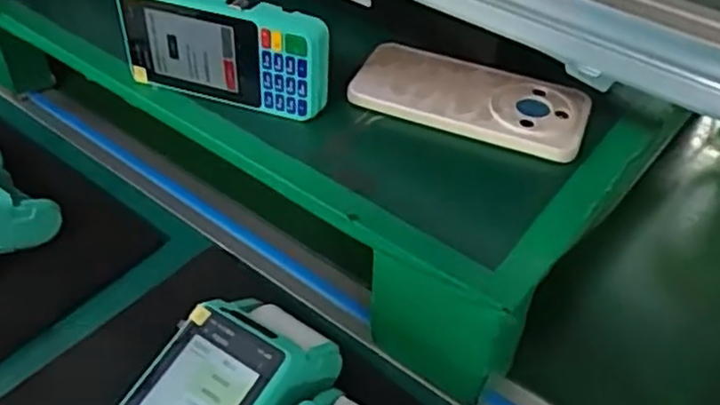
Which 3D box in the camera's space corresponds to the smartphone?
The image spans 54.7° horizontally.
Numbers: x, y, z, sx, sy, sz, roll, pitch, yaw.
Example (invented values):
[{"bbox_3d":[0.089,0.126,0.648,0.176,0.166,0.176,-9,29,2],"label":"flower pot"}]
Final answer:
[{"bbox_3d":[0.079,-0.077,0.502,0.165,0.014,0.077,17,45,14],"label":"smartphone"}]

